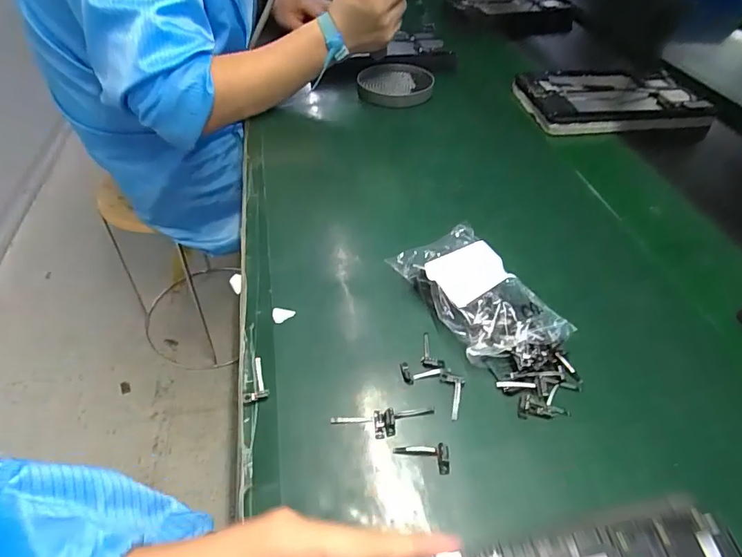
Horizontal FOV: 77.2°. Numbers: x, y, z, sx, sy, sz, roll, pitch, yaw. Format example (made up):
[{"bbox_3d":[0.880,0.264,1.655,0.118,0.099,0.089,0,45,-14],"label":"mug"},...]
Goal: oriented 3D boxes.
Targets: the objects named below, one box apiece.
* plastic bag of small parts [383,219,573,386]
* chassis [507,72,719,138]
[{"bbox_3d":[0.092,0.015,0.381,0.087,0.040,0.139,-22,50,-24],"label":"plastic bag of small parts"},{"bbox_3d":[0.349,-0.275,0.706,0.244,0.033,0.172,-3,45,-7],"label":"chassis"}]

